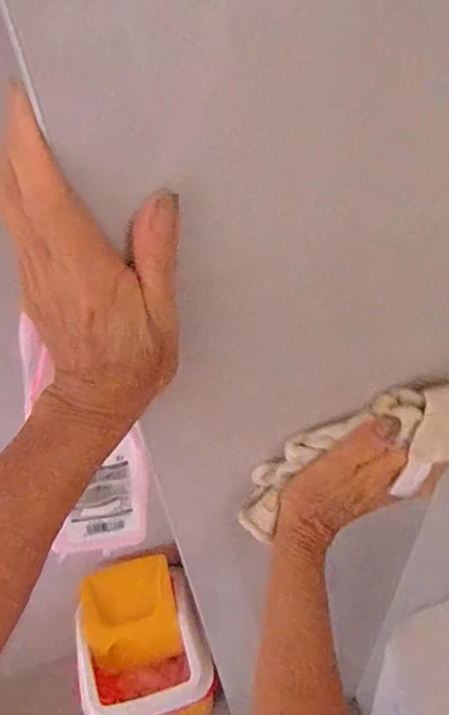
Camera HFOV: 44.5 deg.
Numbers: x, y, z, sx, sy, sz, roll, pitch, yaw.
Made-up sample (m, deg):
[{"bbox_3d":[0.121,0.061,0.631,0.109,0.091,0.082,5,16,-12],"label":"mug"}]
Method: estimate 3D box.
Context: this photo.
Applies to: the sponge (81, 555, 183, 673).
[{"bbox_3d":[-0.154,0.436,0.917,0.146,0.017,0.160,-4,84,-10],"label":"sponge"}]

